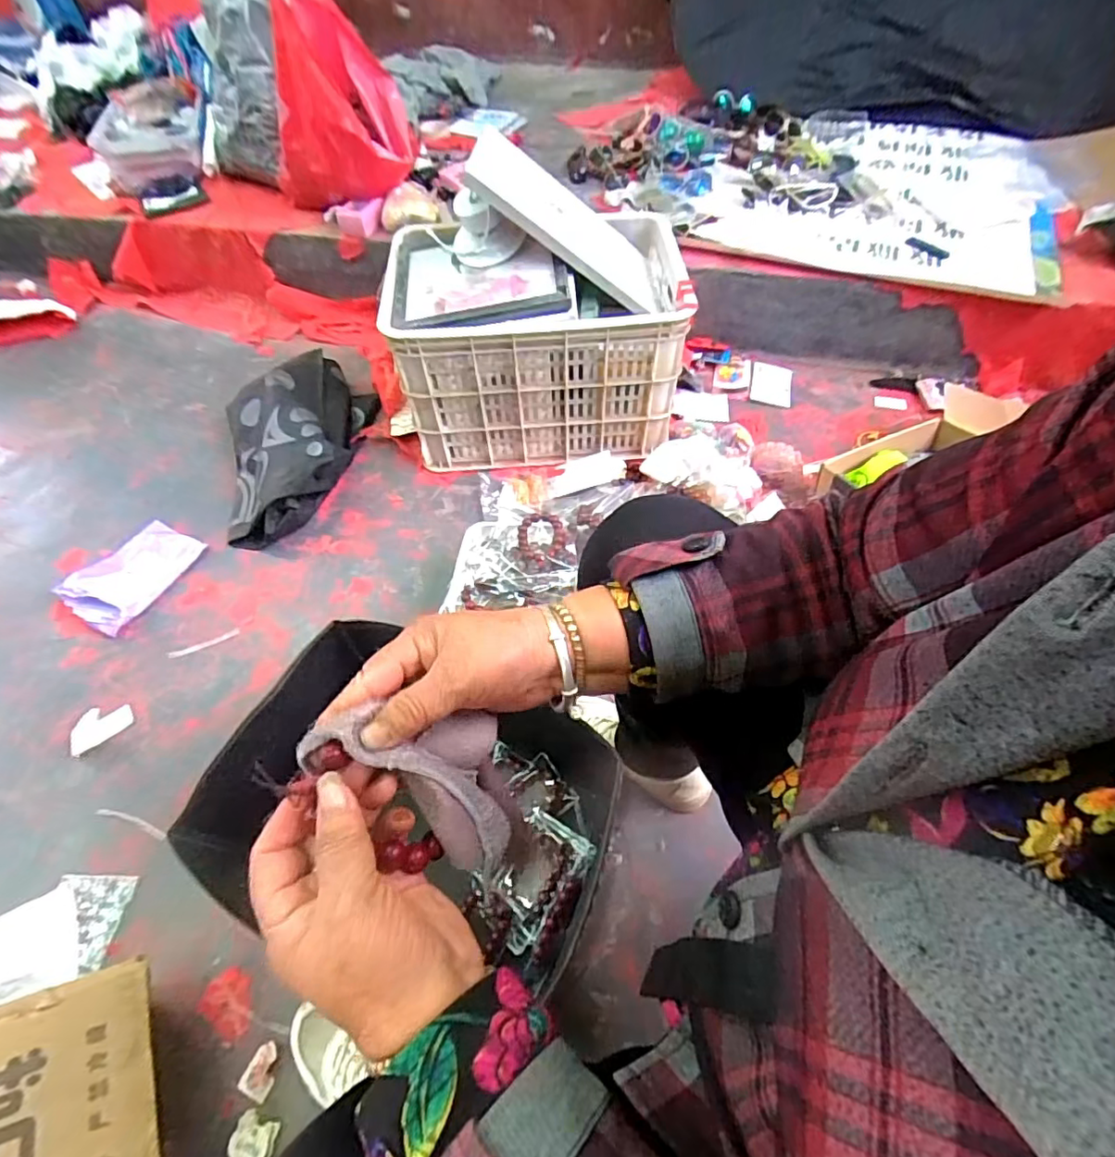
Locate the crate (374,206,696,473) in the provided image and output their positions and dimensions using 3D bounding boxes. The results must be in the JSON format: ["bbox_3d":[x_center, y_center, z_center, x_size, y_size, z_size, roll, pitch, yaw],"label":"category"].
[{"bbox_3d":[-0.030,-0.446,1.081,0.492,0.325,0.353,-2,55,1],"label":"crate"}]

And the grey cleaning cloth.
[{"bbox_3d":[-0.067,0.104,0.310,0.031,0.129,0.070,-19,39,47],"label":"grey cleaning cloth"}]

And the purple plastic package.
[{"bbox_3d":[-0.743,-0.014,0.988,0.144,0.041,0.208,23,59,17],"label":"purple plastic package"}]

